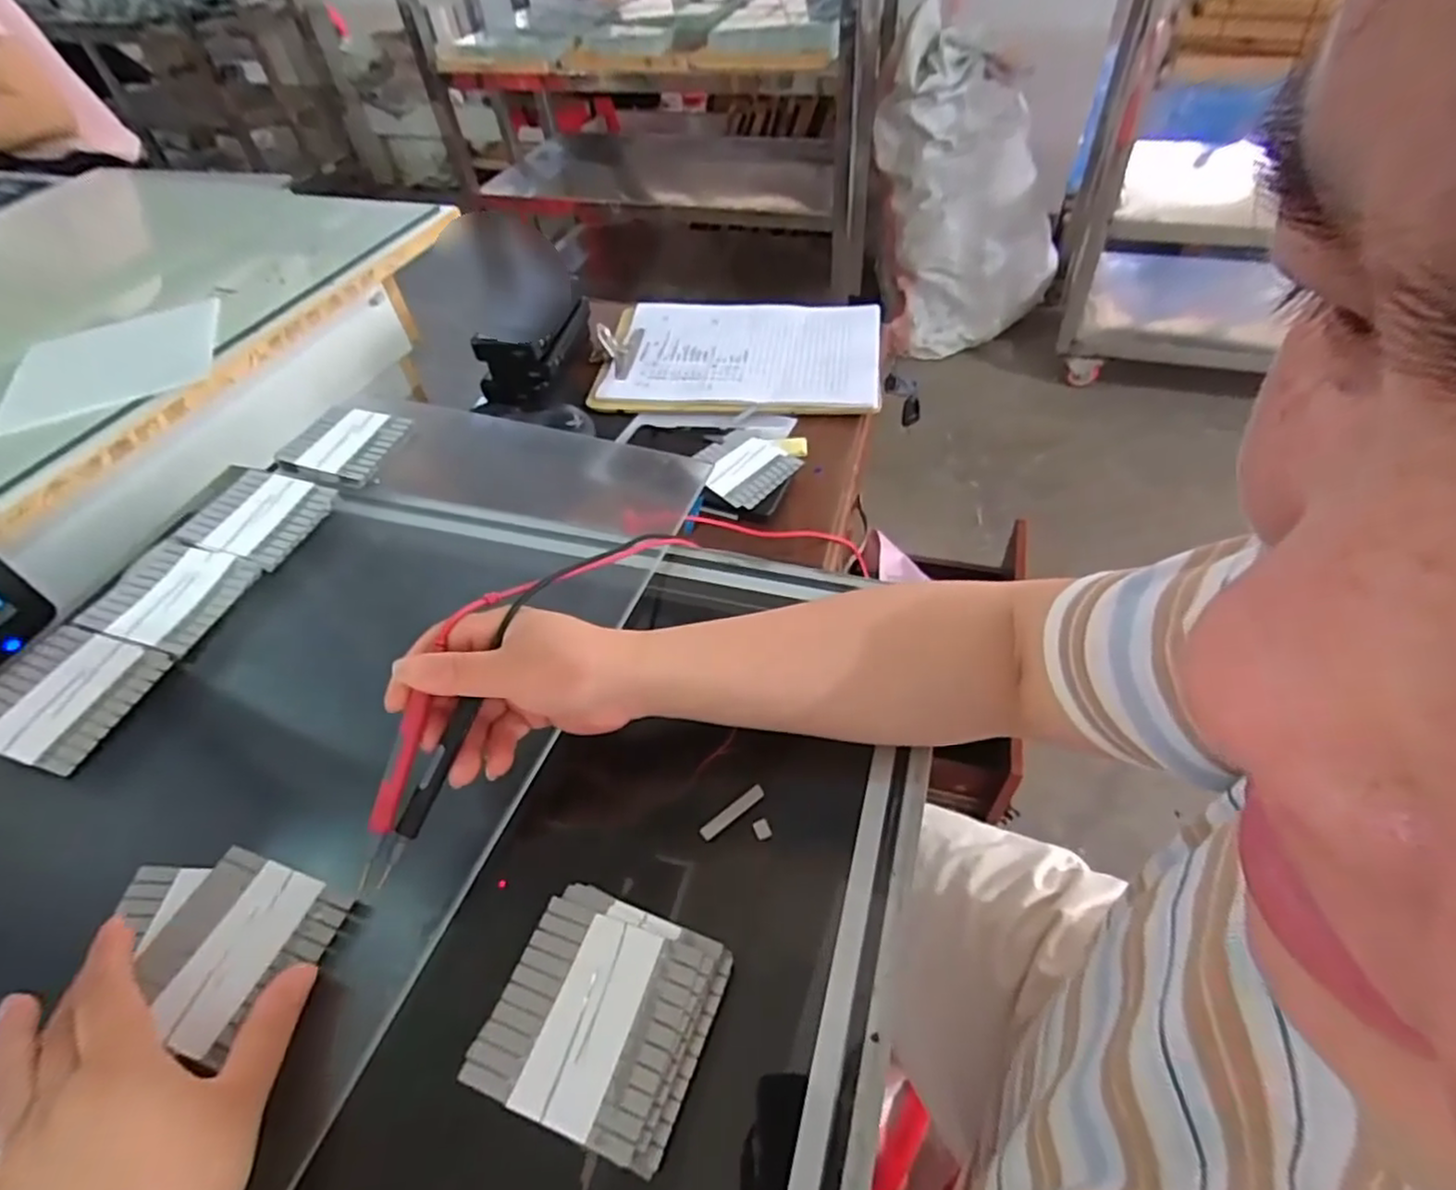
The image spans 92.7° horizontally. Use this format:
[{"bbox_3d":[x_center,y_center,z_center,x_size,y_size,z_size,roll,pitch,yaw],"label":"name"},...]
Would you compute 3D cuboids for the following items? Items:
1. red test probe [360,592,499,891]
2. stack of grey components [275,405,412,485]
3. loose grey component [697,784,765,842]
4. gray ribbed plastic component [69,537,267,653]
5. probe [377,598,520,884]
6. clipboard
[{"bbox_3d":[-0.144,0.061,0.328,0.011,0.018,0.142,12,70,11],"label":"red test probe"},{"bbox_3d":[-0.305,-0.121,0.555,0.069,0.018,0.078,10,52,14],"label":"stack of grey components"},{"bbox_3d":[0.003,0.111,0.355,0.039,0.005,0.008,-33,55,-21],"label":"loose grey component"},{"bbox_3d":[-0.366,-0.001,0.455,0.078,0.013,0.074,8,51,13],"label":"gray ribbed plastic component"},{"bbox_3d":[-0.130,0.067,0.330,0.010,0.011,0.136,17,74,15],"label":"probe"},{"bbox_3d":[0.014,-0.274,0.784,0.310,0.023,0.228,-1,50,5],"label":"clipboard"}]

